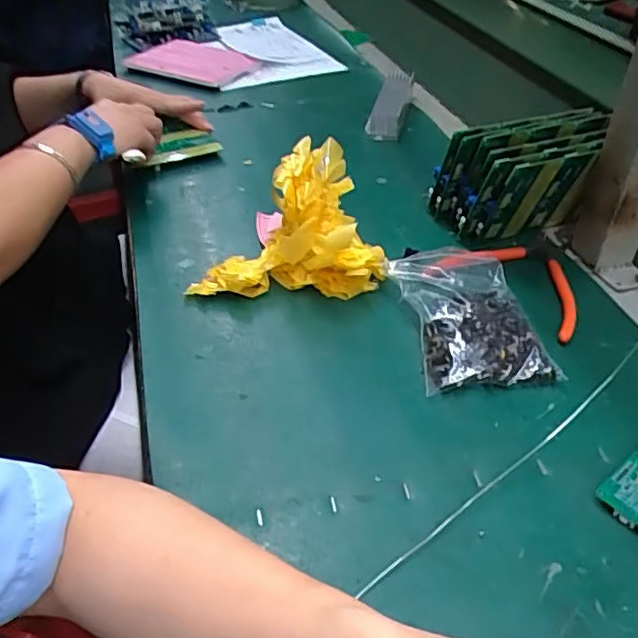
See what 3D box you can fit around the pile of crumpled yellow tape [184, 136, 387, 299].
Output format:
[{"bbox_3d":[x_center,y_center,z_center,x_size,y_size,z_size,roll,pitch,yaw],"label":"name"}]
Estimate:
[{"bbox_3d":[-0.026,-0.083,0.526,0.165,0.103,0.095,3,40,4],"label":"pile of crumpled yellow tape"}]

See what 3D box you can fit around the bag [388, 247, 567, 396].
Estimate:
[{"bbox_3d":[0.118,-0.006,0.497,0.097,0.032,0.149,-6,40,-7],"label":"bag"}]

